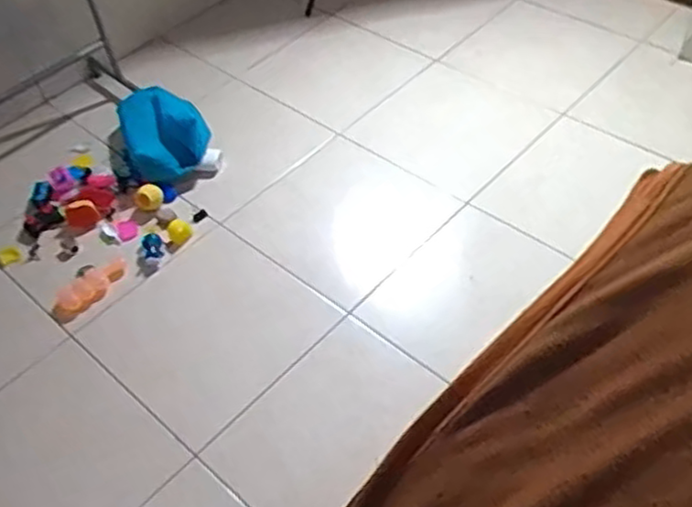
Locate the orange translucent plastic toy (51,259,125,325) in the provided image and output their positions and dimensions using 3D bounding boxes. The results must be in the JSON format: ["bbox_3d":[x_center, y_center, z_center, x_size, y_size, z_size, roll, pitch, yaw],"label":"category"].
[{"bbox_3d":[-0.573,0.079,1.595,0.184,0.032,0.090,-38,55,-24],"label":"orange translucent plastic toy"}]

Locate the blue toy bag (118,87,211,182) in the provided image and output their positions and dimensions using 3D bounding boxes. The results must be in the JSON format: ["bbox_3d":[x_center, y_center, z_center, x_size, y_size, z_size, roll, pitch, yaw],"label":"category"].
[{"bbox_3d":[-0.471,-0.319,1.842,0.206,0.182,0.246,-19,50,-10],"label":"blue toy bag"}]

